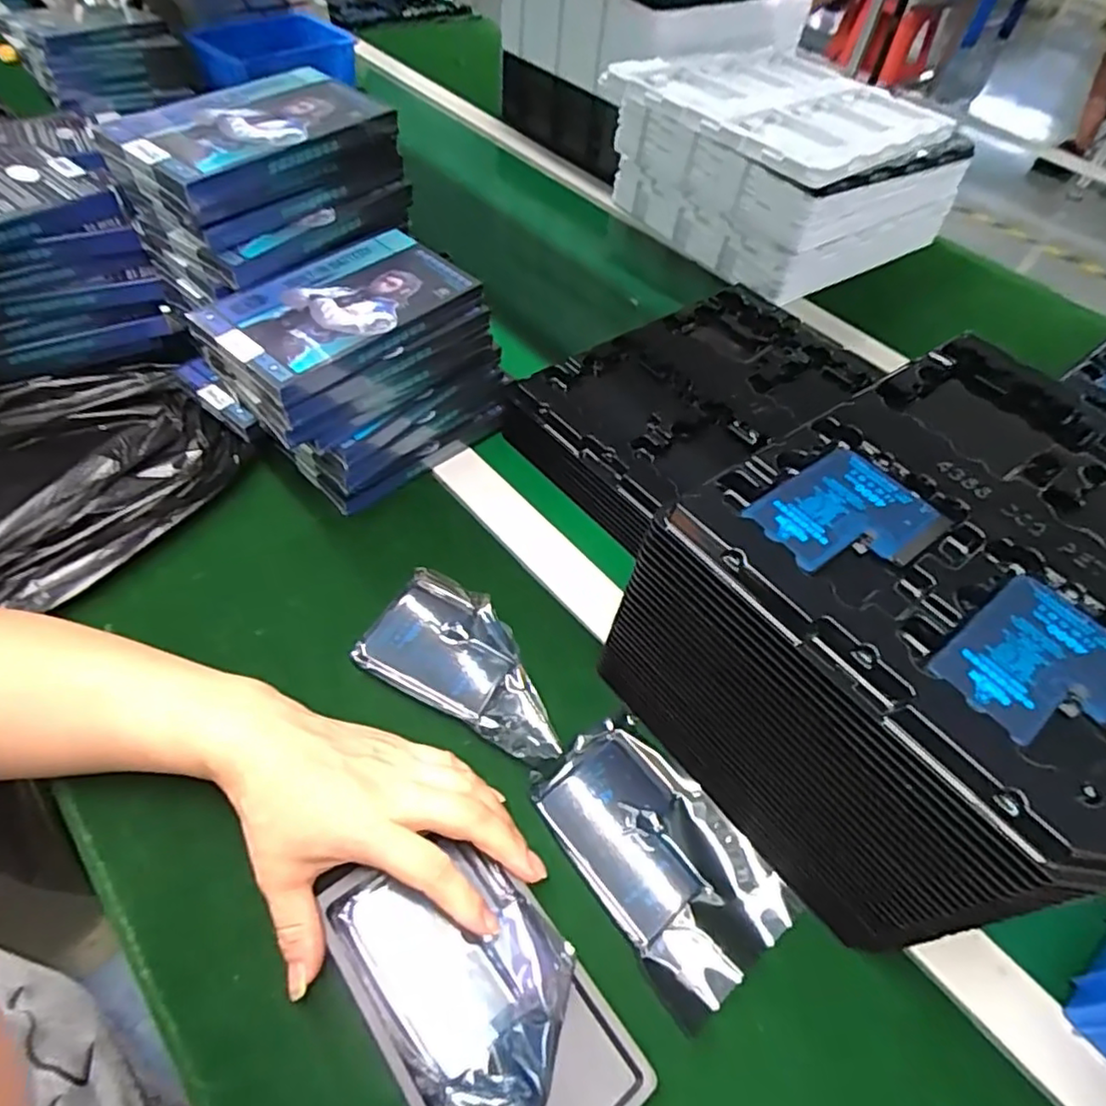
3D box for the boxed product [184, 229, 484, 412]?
[{"bbox_3d":[-0.138,-0.164,0.442,0.092,0.022,0.167,39,58,21],"label":"boxed product"}]

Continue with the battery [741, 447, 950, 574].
[{"bbox_3d":[0.145,-0.018,0.323,0.093,0.009,0.067,-30,62,-26],"label":"battery"}]

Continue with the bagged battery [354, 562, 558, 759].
[{"bbox_3d":[-0.051,0.069,0.430,0.142,0.010,0.080,25,54,14],"label":"bagged battery"}]

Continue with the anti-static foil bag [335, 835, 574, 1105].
[{"bbox_3d":[-0.037,0.204,0.317,0.082,0.016,0.126,-30,60,-25],"label":"anti-static foil bag"}]

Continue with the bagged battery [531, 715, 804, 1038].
[{"bbox_3d":[0.059,0.163,0.367,0.086,0.006,0.141,-28,60,-25],"label":"bagged battery"}]

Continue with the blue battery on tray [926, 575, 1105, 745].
[{"bbox_3d":[0.209,0.049,0.279,0.092,0.007,0.065,-28,61,-25],"label":"blue battery on tray"}]

